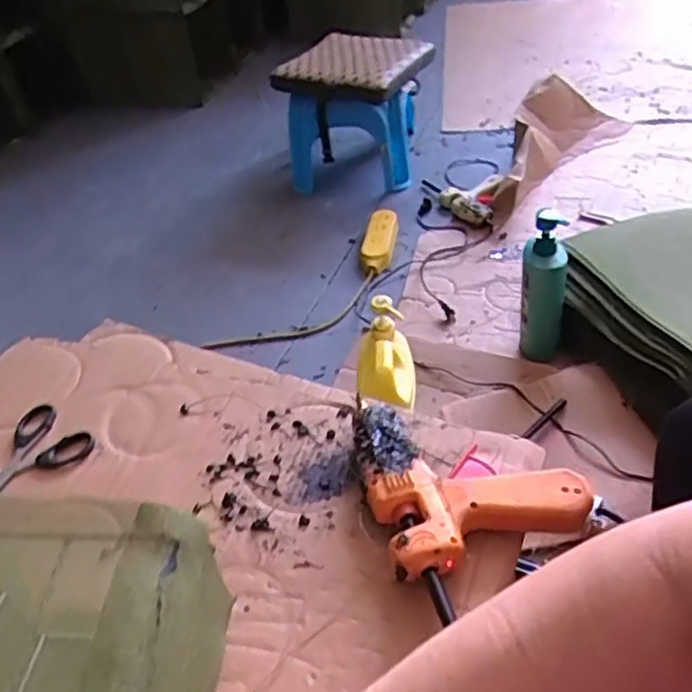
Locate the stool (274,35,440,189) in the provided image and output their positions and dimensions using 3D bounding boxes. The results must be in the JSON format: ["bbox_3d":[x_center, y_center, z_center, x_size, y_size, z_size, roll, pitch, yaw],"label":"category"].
[{"bbox_3d":[0.027,-0.544,1.614,0.283,0.274,0.336,17,48,25],"label":"stool"}]

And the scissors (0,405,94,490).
[{"bbox_3d":[-0.307,0.116,0.620,0.084,0.011,0.146,24,51,30],"label":"scissors"}]

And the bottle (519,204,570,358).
[{"bbox_3d":[0.308,-0.084,1.080,0.067,0.246,0.065,2,43,11],"label":"bottle"}]

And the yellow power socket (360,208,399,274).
[{"bbox_3d":[0.068,-0.218,1.424,0.065,0.033,0.195,2,43,11],"label":"yellow power socket"}]

